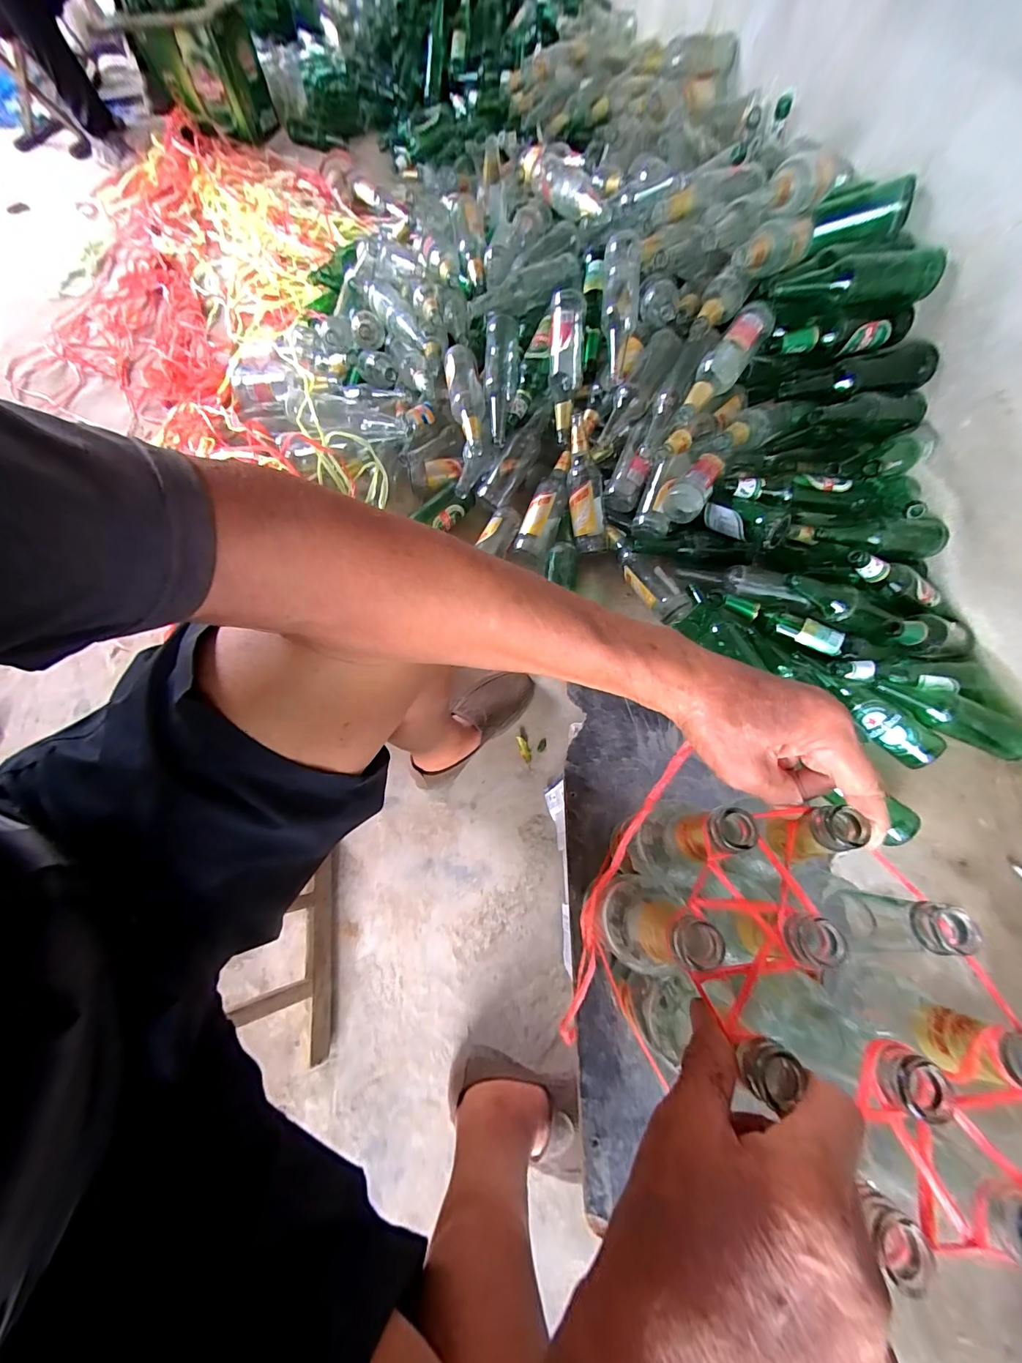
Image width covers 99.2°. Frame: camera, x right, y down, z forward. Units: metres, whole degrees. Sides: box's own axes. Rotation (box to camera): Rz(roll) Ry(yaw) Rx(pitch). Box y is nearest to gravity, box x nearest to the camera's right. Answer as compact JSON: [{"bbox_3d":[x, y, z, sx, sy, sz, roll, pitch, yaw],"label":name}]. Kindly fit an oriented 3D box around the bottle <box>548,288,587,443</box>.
[{"bbox_3d":[0.108,-0.620,0.861,0.069,0.058,0.264,3,100,1],"label":"bottle"}]

